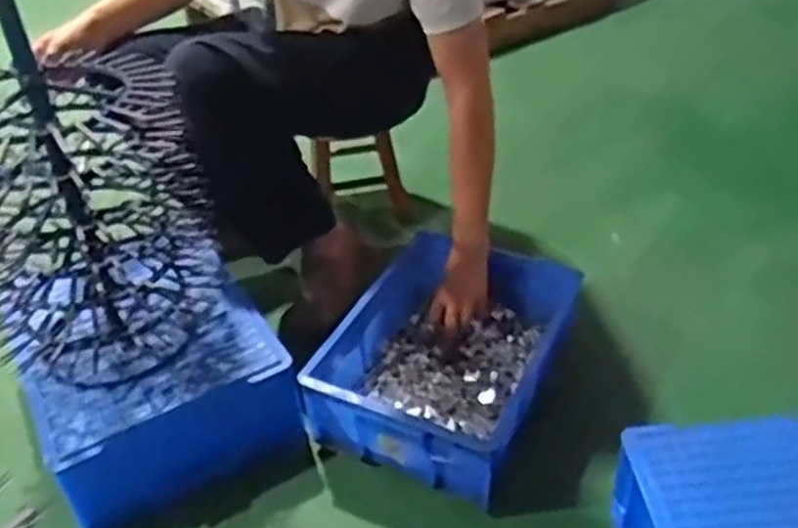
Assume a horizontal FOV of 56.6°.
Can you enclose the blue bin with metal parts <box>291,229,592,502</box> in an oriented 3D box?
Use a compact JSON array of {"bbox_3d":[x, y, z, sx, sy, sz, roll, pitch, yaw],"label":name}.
[{"bbox_3d":[0.067,0.145,1.193,0.332,0.144,0.396,16,42,25],"label":"blue bin with metal parts"}]

